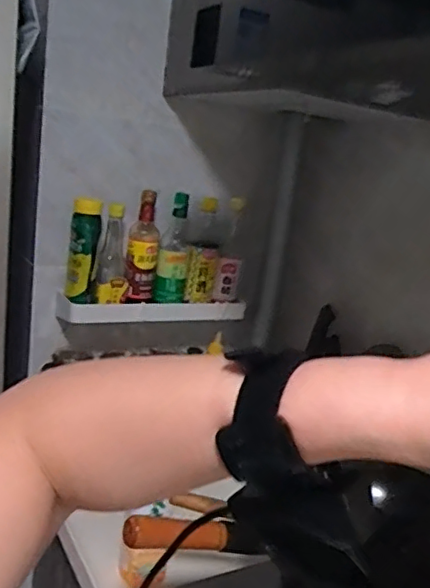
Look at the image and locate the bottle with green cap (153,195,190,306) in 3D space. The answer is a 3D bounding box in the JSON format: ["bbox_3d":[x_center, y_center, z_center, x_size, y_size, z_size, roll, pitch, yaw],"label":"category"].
[{"bbox_3d":[-0.085,-0.089,1.169,0.064,0.208,0.060,6,13,-4],"label":"bottle with green cap"}]

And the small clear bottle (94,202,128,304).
[{"bbox_3d":[-0.195,-0.074,1.118,0.060,0.179,0.065,5,13,-9],"label":"small clear bottle"}]

